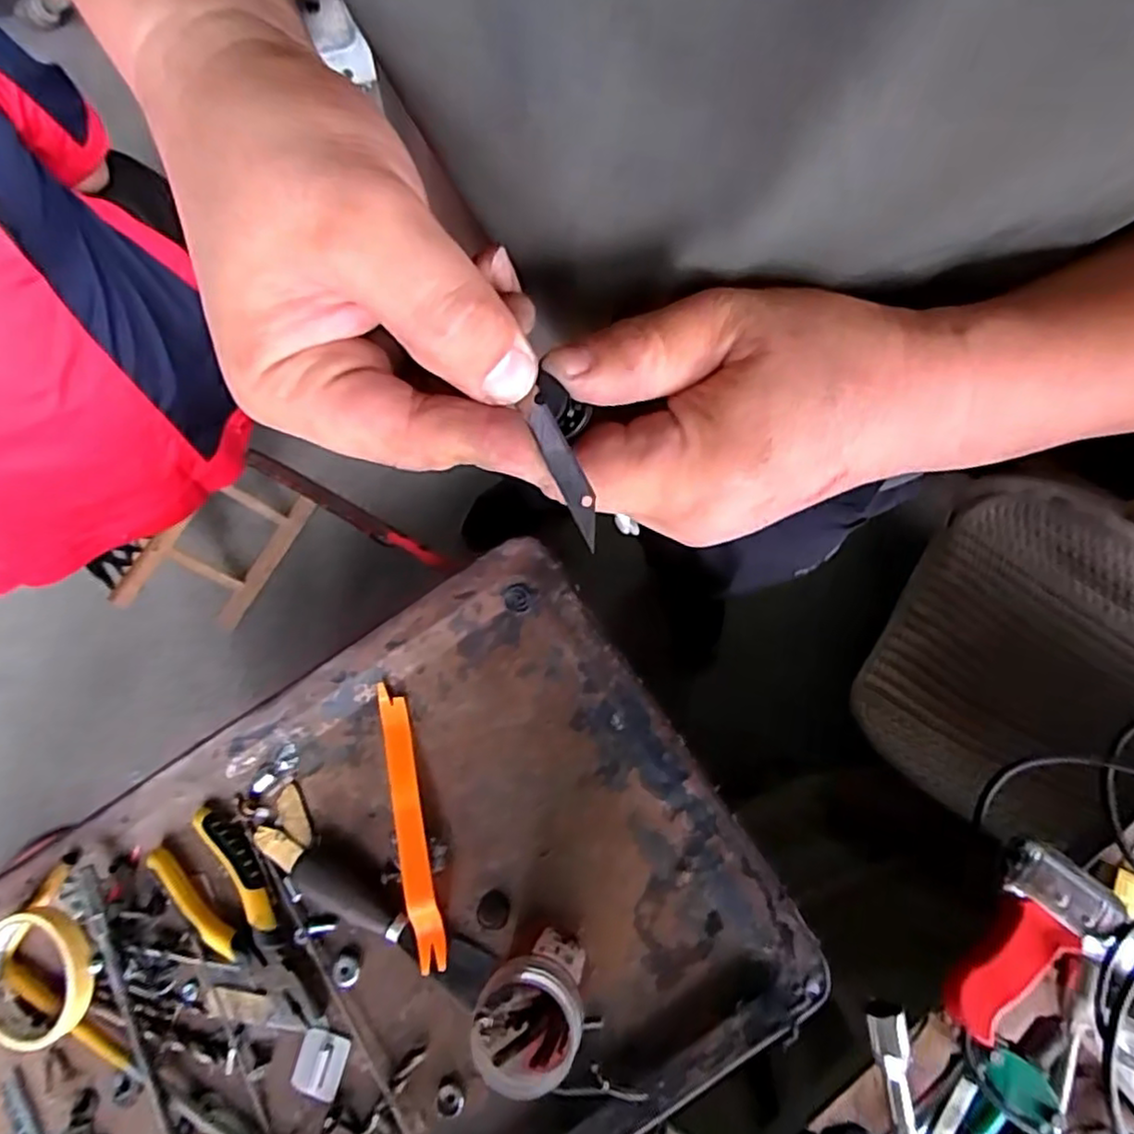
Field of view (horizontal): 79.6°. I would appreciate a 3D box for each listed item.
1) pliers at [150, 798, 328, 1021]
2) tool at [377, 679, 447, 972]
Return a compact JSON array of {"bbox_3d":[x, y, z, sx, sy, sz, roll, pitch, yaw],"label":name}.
[{"bbox_3d":[-0.234,0.258,0.502,0.172,0.020,0.064,42,78,15],"label":"pliers"},{"bbox_3d":[-0.114,0.184,0.493,0.021,0.022,0.193,-14,71,-2],"label":"tool"}]

